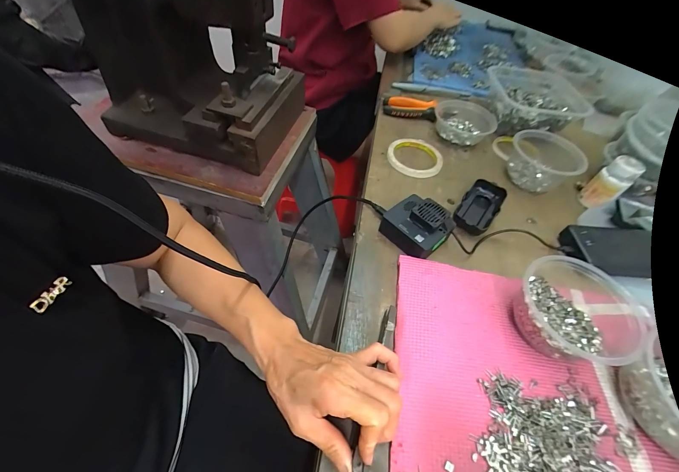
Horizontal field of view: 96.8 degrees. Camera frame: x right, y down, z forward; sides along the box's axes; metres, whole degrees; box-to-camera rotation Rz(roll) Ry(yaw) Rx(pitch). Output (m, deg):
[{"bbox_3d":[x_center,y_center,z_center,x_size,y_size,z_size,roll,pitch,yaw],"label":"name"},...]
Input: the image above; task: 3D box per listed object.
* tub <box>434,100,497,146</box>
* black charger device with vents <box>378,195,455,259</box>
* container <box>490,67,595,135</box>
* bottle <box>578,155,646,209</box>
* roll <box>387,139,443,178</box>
[{"bbox_3d":[0.242,-0.219,0.589,0.109,0.047,0.096,30,54,14],"label":"tub"},{"bbox_3d":[0.106,-0.015,0.413,0.071,0.044,0.080,-32,61,-27],"label":"black charger device with vents"},{"bbox_3d":[0.408,-0.284,0.643,0.187,0.070,0.216,21,53,8],"label":"container"},{"bbox_3d":[0.434,-0.086,0.482,0.042,0.074,0.044,-30,59,-25],"label":"bottle"},{"bbox_3d":[0.135,-0.142,0.535,0.097,0.016,0.094,2,51,-3],"label":"roll"}]

